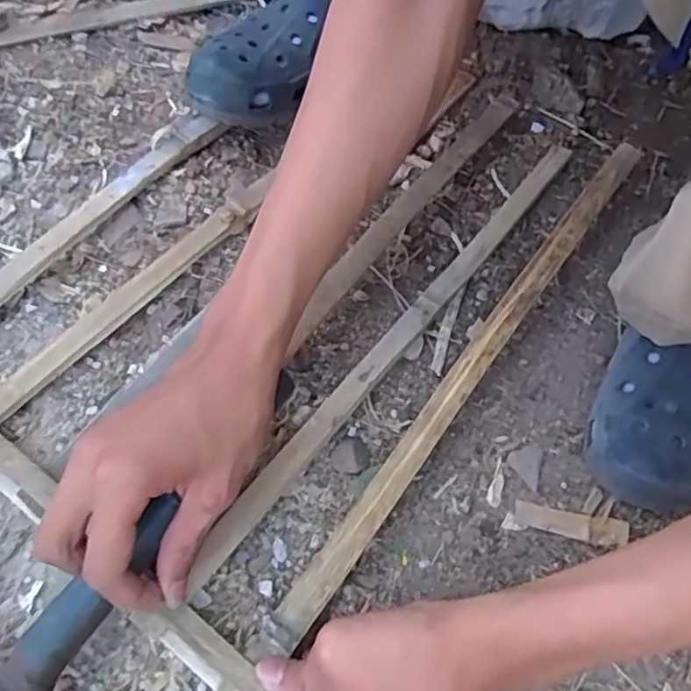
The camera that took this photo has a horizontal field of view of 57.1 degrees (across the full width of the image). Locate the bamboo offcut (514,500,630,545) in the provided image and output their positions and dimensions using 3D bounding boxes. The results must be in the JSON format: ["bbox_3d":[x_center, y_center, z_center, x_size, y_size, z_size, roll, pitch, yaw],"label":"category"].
[{"bbox_3d":[0.144,0.115,0.409,0.067,0.004,0.018,8,59,14],"label":"bamboo offcut"}]

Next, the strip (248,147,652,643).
[{"bbox_3d":[0.095,0.004,0.442,0.023,0.012,0.457,35,68,13],"label":"strip"}]

